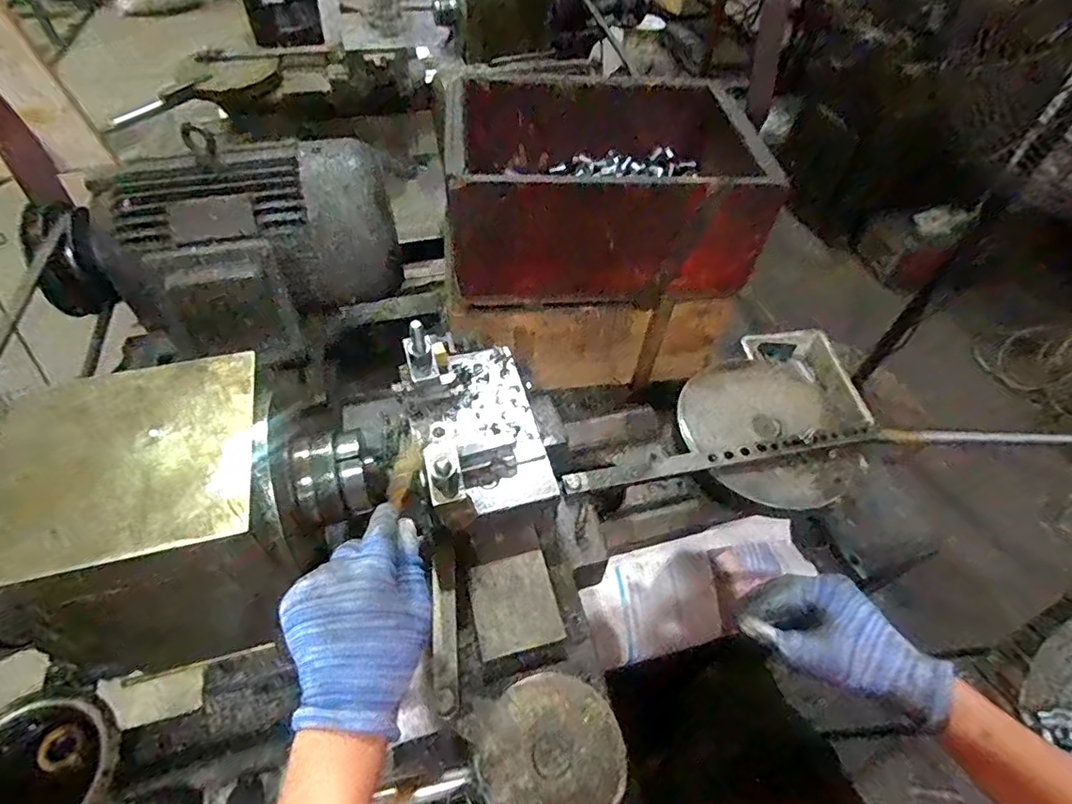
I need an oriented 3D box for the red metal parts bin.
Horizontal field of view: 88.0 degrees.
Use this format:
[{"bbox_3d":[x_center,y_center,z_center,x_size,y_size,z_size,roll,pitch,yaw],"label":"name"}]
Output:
[{"bbox_3d":[0.071,-0.264,0.674,0.333,0.156,0.246,-3,52,-5],"label":"red metal parts bin"}]

